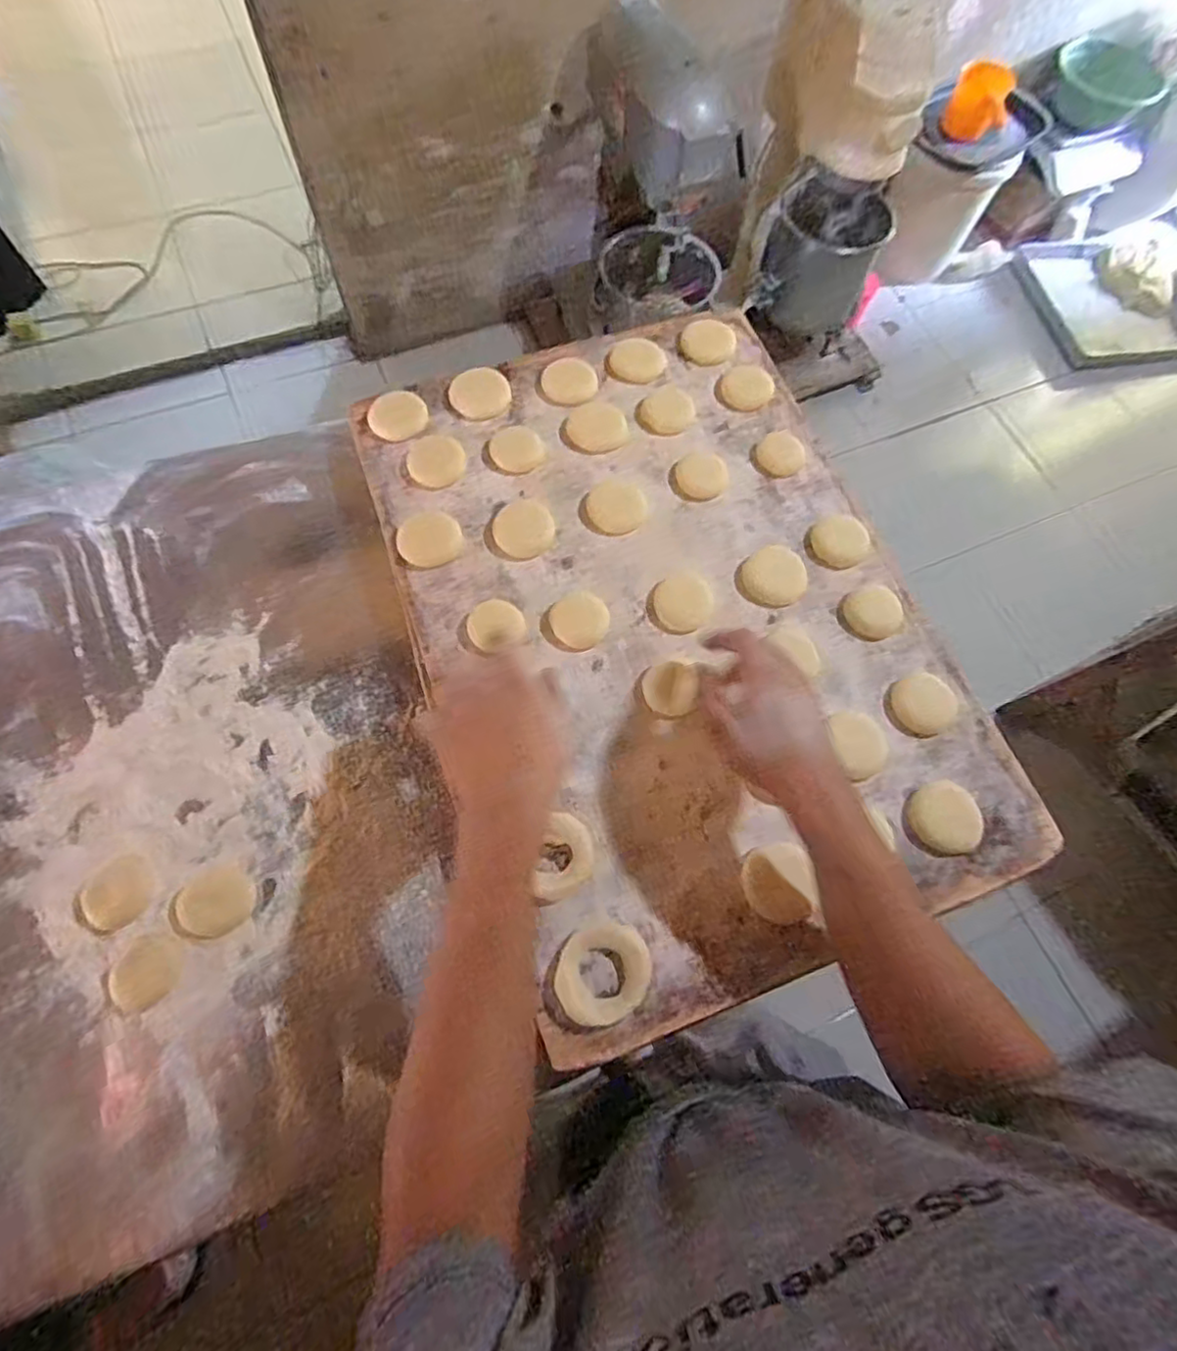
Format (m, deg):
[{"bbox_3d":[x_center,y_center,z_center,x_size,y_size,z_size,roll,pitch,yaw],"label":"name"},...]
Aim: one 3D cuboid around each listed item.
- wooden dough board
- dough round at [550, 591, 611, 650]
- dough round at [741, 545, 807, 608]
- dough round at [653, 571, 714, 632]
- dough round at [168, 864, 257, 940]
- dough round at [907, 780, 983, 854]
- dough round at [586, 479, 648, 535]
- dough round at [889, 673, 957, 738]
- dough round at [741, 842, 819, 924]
[{"bbox_3d":[0.075,-0.060,0.576,0.424,0.033,0.592,-20,69,-11],"label":"wooden dough board"},{"bbox_3d":[-0.007,-0.048,0.564,0.050,0.004,0.052,2,68,-4],"label":"dough round"},{"bbox_3d":[0.168,-0.090,0.594,0.055,0.015,0.056,33,69,8],"label":"dough round"},{"bbox_3d":[0.083,-0.066,0.579,0.050,0.007,0.060,5,68,-3],"label":"dough round"},{"bbox_3d":[-0.290,0.176,0.510,0.059,0.004,0.050,-23,72,-13],"label":"dough round"},{"bbox_3d":[0.279,0.109,0.513,0.056,0.009,0.051,2,68,-4],"label":"dough round"},{"bbox_3d":[0.026,-0.156,0.610,0.054,0.008,0.053,2,68,-4],"label":"dough round"},{"bbox_3d":[0.279,0.023,0.548,0.051,0.018,0.050,2,68,-4],"label":"dough round"},{"bbox_3d":[0.138,0.151,0.486,0.047,0.016,0.053,10,68,-1],"label":"dough round"}]

